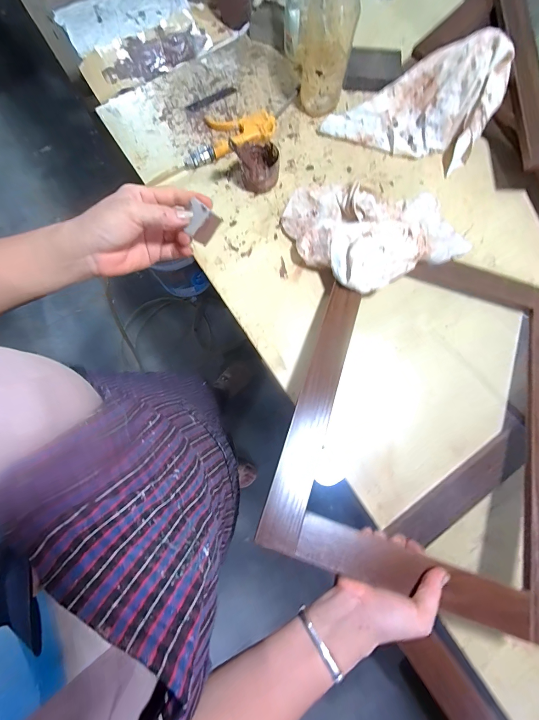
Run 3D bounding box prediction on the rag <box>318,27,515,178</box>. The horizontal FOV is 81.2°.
[{"bbox_3d":[0.239,-0.438,0.517,0.250,0.106,0.156,20,79,3],"label":"rag"}]

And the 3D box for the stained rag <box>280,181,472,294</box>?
[{"bbox_3d":[0.166,-0.224,0.488,0.252,0.074,0.208,-24,80,-6],"label":"stained rag"}]

